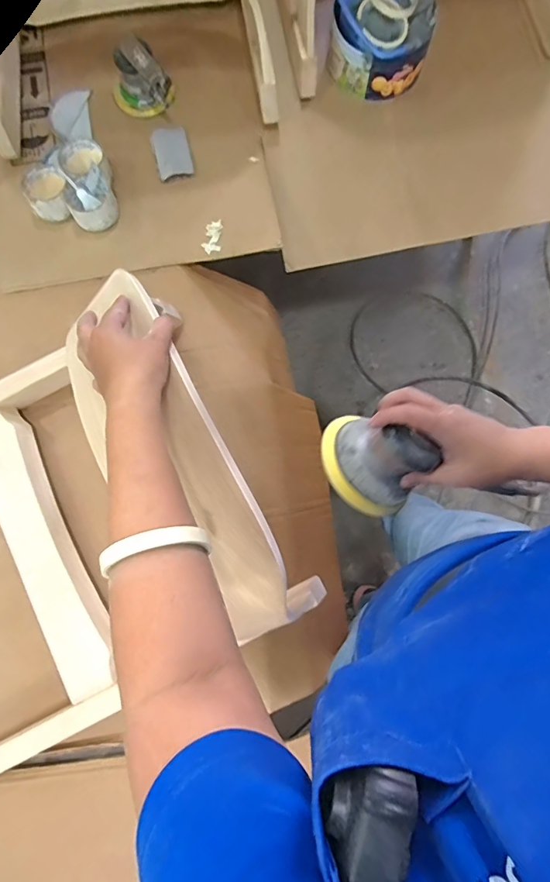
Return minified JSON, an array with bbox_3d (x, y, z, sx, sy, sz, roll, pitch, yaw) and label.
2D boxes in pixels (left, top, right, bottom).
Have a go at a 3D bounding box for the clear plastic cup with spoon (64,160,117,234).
[{"bbox_3d":[-0.326,-0.427,0.777,0.084,0.052,0.090,-27,78,-6],"label":"clear plastic cup with spoon"}]

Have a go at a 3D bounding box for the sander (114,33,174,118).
[{"bbox_3d":[-0.246,-0.668,0.806,0.114,0.093,0.113,-18,77,-4],"label":"sander"}]

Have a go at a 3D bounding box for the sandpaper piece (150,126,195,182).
[{"bbox_3d":[-0.194,-0.545,0.821,0.066,0.011,0.113,-16,77,-3],"label":"sandpaper piece"}]

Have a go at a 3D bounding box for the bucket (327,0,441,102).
[{"bbox_3d":[0.197,-0.750,0.802,0.183,0.104,0.161,11,77,3],"label":"bucket"}]

